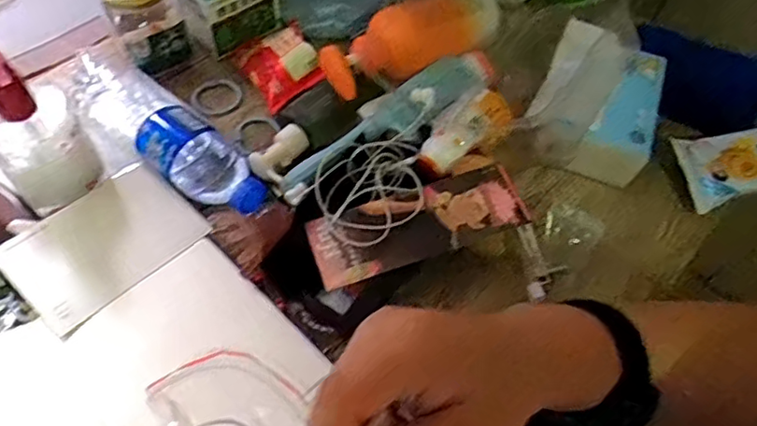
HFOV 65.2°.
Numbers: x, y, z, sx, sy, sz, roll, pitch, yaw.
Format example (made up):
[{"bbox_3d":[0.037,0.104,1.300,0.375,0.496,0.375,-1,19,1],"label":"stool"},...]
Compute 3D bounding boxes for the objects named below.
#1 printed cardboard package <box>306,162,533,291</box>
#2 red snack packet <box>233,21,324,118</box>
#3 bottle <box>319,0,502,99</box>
[{"bbox_3d":[0.032,0.007,0.491,0.176,0.008,0.062,-19,64,-9],"label":"printed cardboard package"},{"bbox_3d":[-0.102,-0.154,0.605,0.074,0.015,0.104,-37,61,5],"label":"red snack packet"},{"bbox_3d":[0.042,-0.173,0.589,0.201,0.051,0.067,-32,65,-21],"label":"bottle"}]

